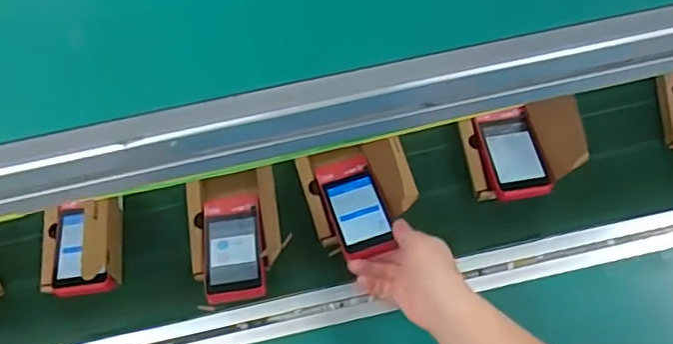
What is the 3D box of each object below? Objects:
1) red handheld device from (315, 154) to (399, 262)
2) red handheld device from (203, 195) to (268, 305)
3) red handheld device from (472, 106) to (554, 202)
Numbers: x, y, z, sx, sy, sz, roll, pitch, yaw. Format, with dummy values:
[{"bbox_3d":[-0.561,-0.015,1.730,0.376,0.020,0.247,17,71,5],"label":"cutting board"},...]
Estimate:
[{"bbox_3d":[0.021,0.036,0.657,0.064,0.018,0.127,-14,52,-4],"label":"red handheld device"},{"bbox_3d":[-0.110,0.083,0.644,0.065,0.023,0.118,-9,56,-3],"label":"red handheld device"},{"bbox_3d":[0.201,-0.023,0.680,0.066,0.016,0.112,-10,58,-3],"label":"red handheld device"}]

